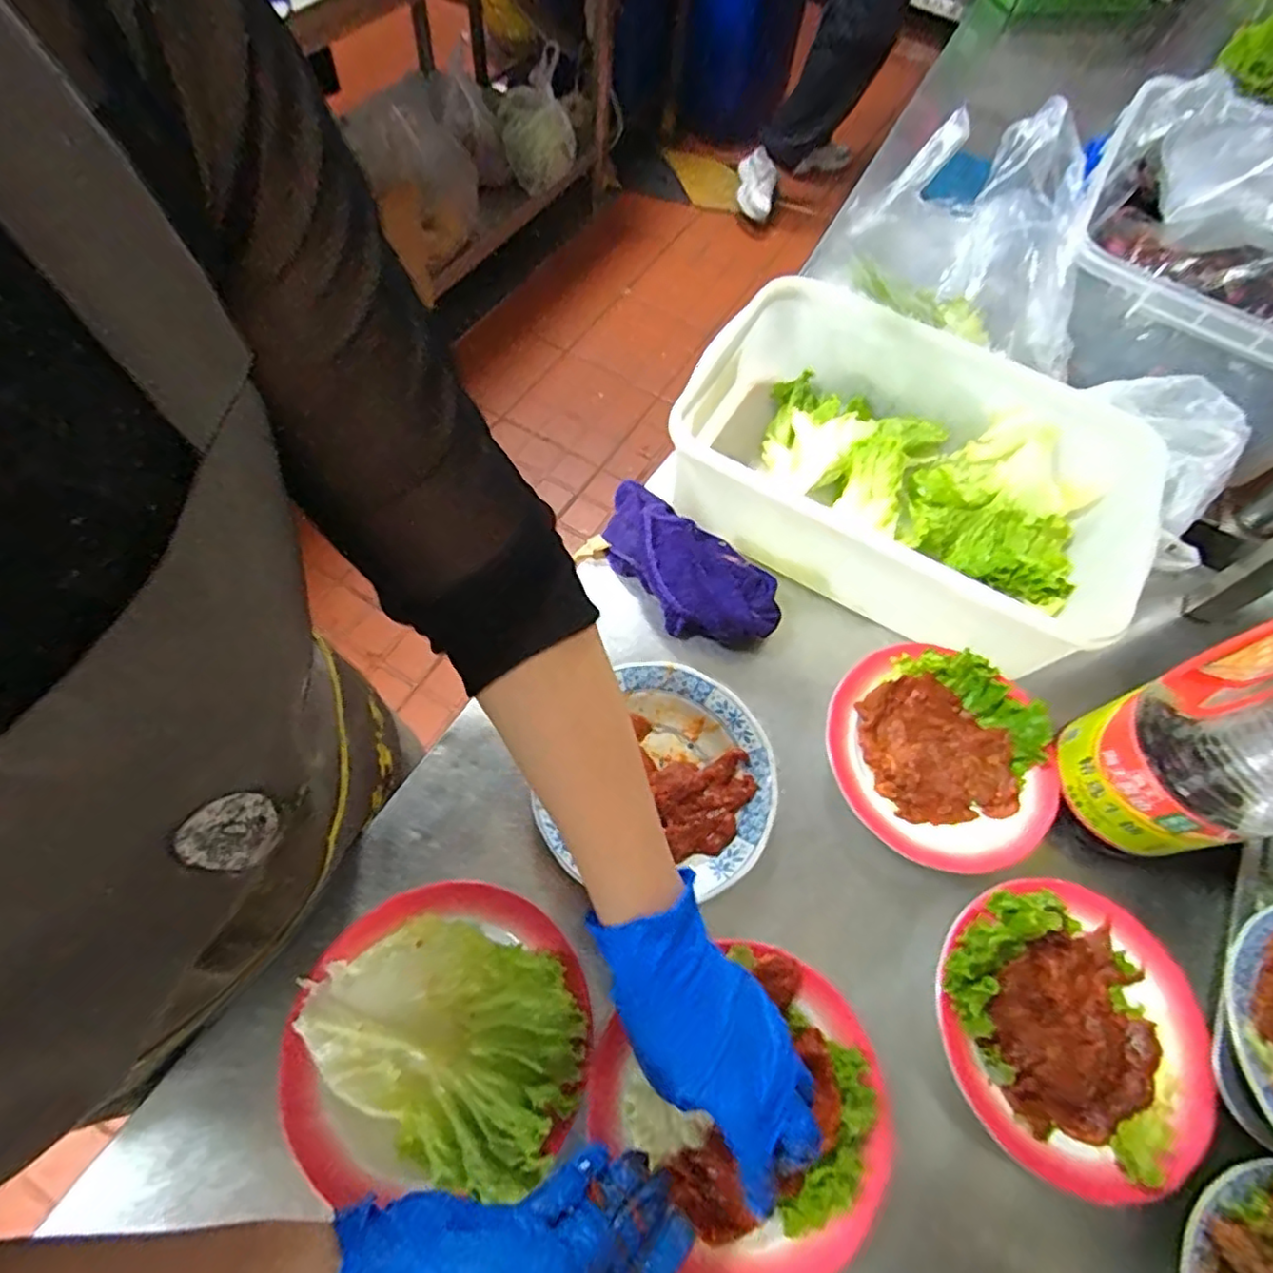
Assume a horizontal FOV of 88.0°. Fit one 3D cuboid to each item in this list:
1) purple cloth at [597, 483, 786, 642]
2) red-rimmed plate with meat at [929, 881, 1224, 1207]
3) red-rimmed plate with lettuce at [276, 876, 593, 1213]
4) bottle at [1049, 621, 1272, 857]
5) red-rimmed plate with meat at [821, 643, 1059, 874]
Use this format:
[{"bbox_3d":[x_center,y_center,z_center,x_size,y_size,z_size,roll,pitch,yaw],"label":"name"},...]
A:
[{"bbox_3d":[0.037,-0.065,0.548,0.090,0.041,0.186,-36,69,-19],"label":"purple cloth"},{"bbox_3d":[0.276,0.243,0.411,0.169,0.038,0.167,-9,61,-6],"label":"red-rimmed plate with meat"},{"bbox_3d":[-0.114,0.228,0.387,0.165,0.034,0.151,1,61,-1],"label":"red-rimmed plate with lettuce"},{"bbox_3d":[0.372,0.052,0.370,0.125,0.261,0.093,11,62,0],"label":"bottle"},{"bbox_3d":[0.223,0.085,0.486,0.153,0.032,0.161,1,61,-1],"label":"red-rimmed plate with meat"}]

